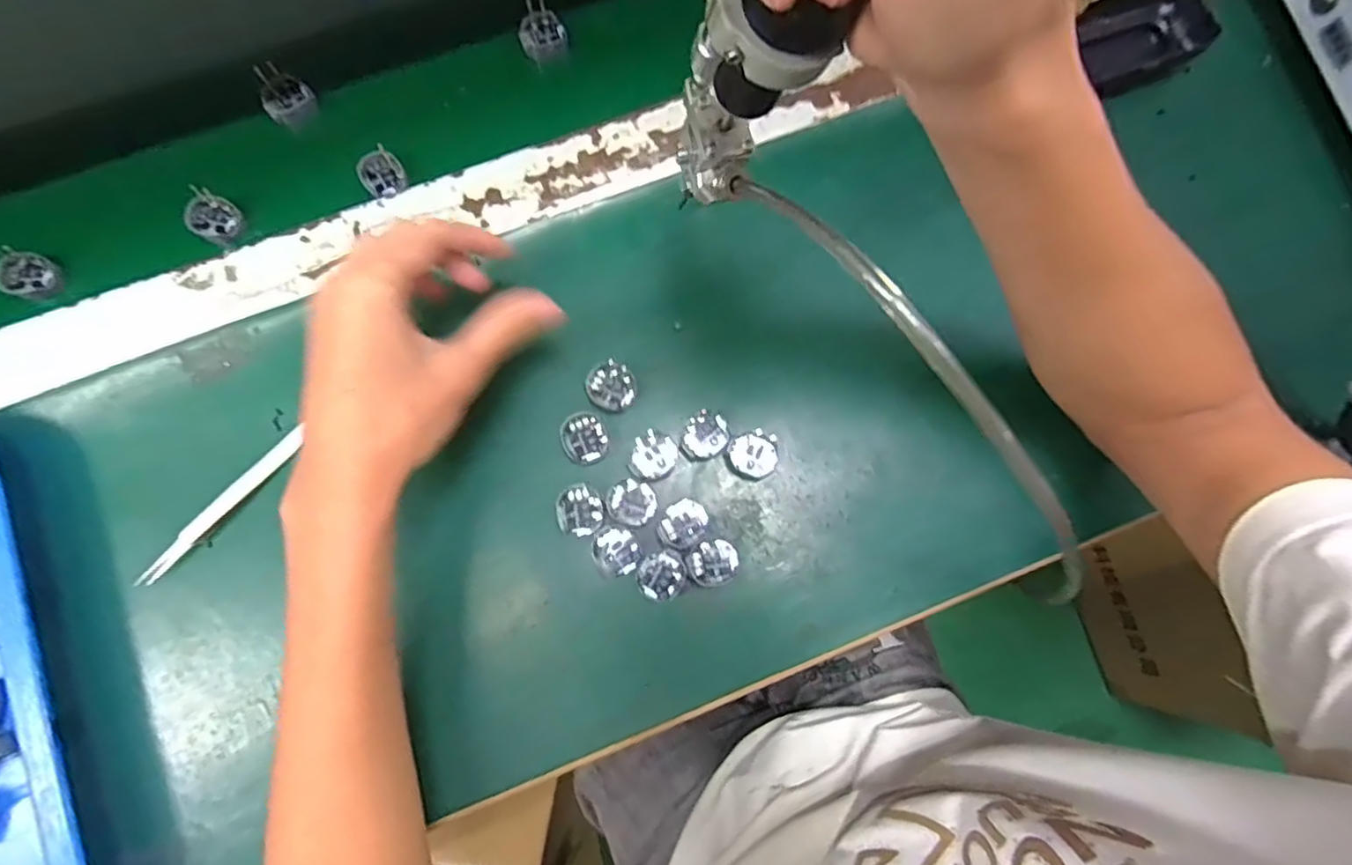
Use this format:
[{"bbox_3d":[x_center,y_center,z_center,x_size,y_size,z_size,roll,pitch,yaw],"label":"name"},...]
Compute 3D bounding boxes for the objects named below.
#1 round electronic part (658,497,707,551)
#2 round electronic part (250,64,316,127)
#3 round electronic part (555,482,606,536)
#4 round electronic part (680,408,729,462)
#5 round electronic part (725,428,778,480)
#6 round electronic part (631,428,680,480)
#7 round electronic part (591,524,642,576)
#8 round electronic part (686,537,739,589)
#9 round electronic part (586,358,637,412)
[{"bbox_3d":[0.004,0.050,0.353,0.024,0.004,0.028,33,81,5],"label":"round electronic part"},{"bbox_3d":[-0.245,-0.212,0.405,0.029,0.022,0.032,-42,83,-8],"label":"round electronic part"},{"bbox_3d":[-0.052,0.043,0.359,0.026,0.012,0.028,0,80,-1],"label":"round electronic part"},{"bbox_3d":[0.016,0.002,0.363,0.024,0.004,0.028,30,81,5],"label":"round electronic part"},{"bbox_3d":[0.043,0.012,0.363,0.028,0.004,0.026,0,80,-1],"label":"round electronic part"},{"bbox_3d":[-0.012,0.013,0.360,0.024,0.004,0.025,0,80,-1],"label":"round electronic part"},{"bbox_3d":[-0.032,0.065,0.356,0.024,0.014,0.026,0,80,-1],"label":"round electronic part"},{"bbox_3d":[0.020,0.071,0.352,0.027,0.005,0.025,0,80,-1],"label":"round electronic part"},{"bbox_3d":[-0.036,-0.026,0.369,0.027,0.006,0.027,0,80,-1],"label":"round electronic part"}]

